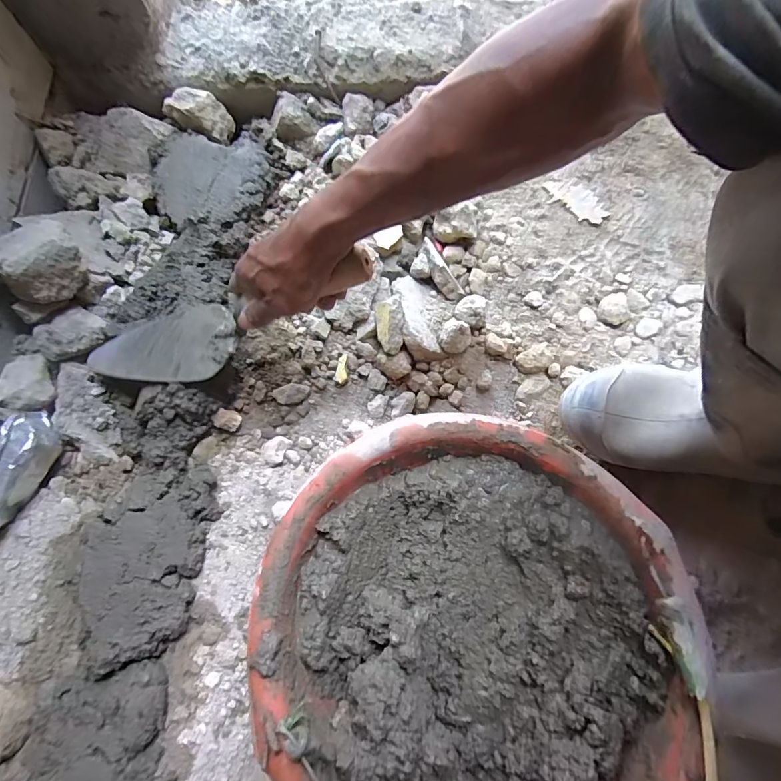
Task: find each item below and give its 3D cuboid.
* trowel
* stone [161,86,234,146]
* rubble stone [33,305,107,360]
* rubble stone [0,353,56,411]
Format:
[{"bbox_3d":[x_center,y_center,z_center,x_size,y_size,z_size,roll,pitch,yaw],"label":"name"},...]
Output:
[{"bbox_3d":[-0.164,-0.067,0.453,0.327,0.045,0.088,-15,74,21],"label":"trowel"},{"bbox_3d":[-0.257,-0.369,0.606,0.085,0.042,0.055,16,76,4],"label":"stone"},{"bbox_3d":[-0.364,-0.064,0.519,0.069,0.026,0.050,-34,78,-8],"label":"rubble stone"},{"bbox_3d":[-0.393,-0.009,0.494,0.054,0.031,0.064,8,75,2],"label":"rubble stone"}]

